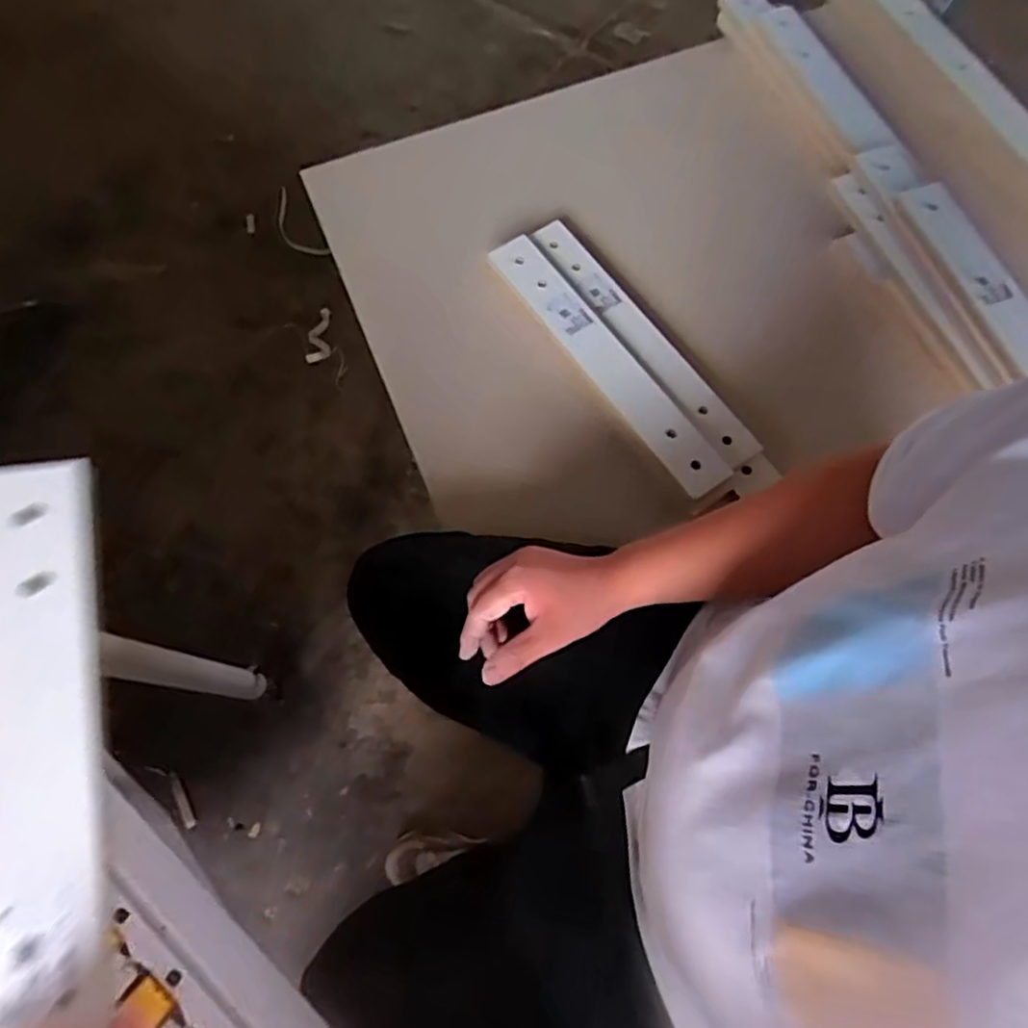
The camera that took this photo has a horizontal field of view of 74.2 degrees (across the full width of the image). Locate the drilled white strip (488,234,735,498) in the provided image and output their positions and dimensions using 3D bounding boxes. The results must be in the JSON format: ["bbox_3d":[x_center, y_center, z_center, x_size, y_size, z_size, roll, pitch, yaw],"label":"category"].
[{"bbox_3d":[0.112,-0.184,0.813,0.064,0.023,0.395,-34,75,-14],"label":"drilled white strip"}]

